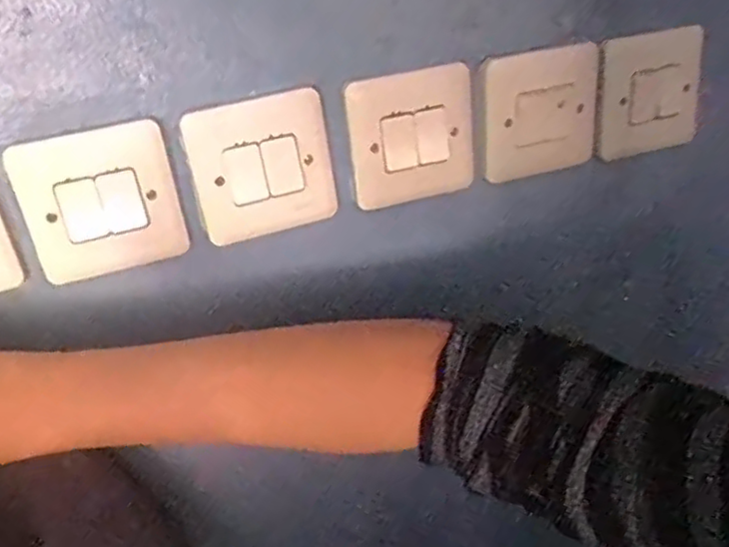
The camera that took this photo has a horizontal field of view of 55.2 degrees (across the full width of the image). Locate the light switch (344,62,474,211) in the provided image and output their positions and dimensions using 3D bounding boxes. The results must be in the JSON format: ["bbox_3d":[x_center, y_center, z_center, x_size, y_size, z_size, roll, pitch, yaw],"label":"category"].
[{"bbox_3d":[0.030,-0.082,0.420,0.079,0.078,0.012,-14,26,-14],"label":"light switch"}]

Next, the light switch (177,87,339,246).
[{"bbox_3d":[-0.058,-0.060,0.395,0.080,0.076,0.007,-13,26,-11],"label":"light switch"}]

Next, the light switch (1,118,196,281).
[{"bbox_3d":[-0.140,-0.038,0.375,0.079,0.076,0.010,-14,26,-14],"label":"light switch"}]

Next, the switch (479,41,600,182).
[{"bbox_3d":[0.110,-0.101,0.439,0.084,0.077,0.017,-16,27,-18],"label":"switch"}]

